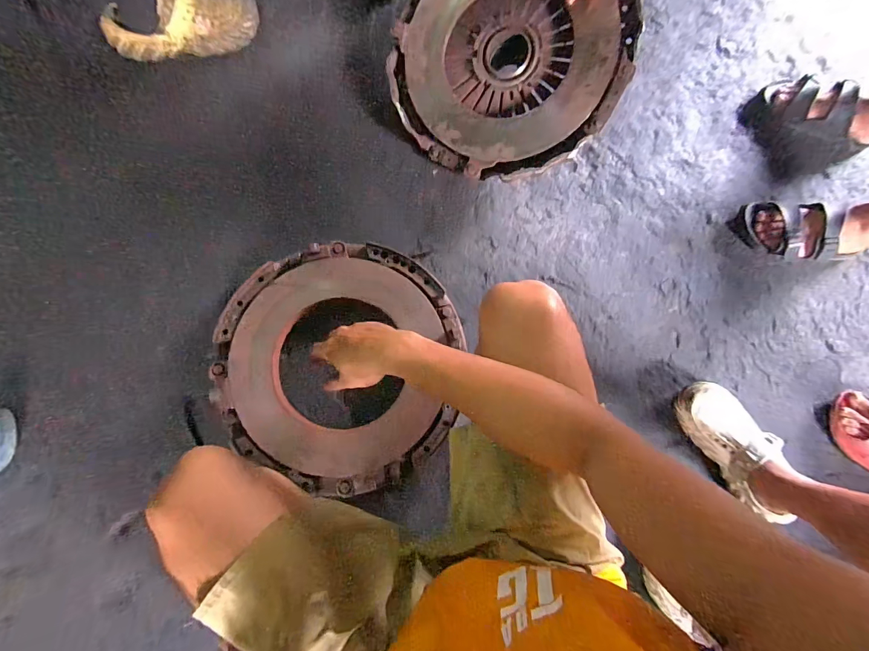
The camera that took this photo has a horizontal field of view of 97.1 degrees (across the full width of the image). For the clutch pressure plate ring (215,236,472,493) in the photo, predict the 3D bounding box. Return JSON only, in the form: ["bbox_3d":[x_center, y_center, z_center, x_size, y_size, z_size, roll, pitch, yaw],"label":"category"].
[{"bbox_3d":[-0.182,0.066,0.720,0.437,0.046,0.444,1,82,-4],"label":"clutch pressure plate ring"}]

